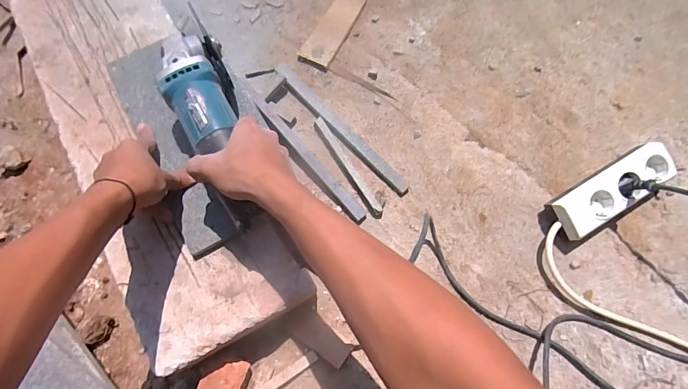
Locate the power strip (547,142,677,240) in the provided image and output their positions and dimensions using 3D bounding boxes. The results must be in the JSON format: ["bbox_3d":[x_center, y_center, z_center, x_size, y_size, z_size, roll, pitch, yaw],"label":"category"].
[{"bbox_3d":[0.392,-0.004,0.543,0.194,0.055,0.065,-30,76,-6],"label":"power strip"}]

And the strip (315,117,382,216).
[{"bbox_3d":[0.006,-0.046,0.570,0.017,0.019,0.181,-29,75,-9],"label":"strip"}]

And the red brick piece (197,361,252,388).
[{"bbox_3d":[-0.149,0.233,0.468,0.051,0.037,0.049,20,73,6],"label":"red brick piece"}]

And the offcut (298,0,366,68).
[{"bbox_3d":[-0.018,-0.299,0.658,0.060,0.007,0.164,25,74,7],"label":"offcut"}]

